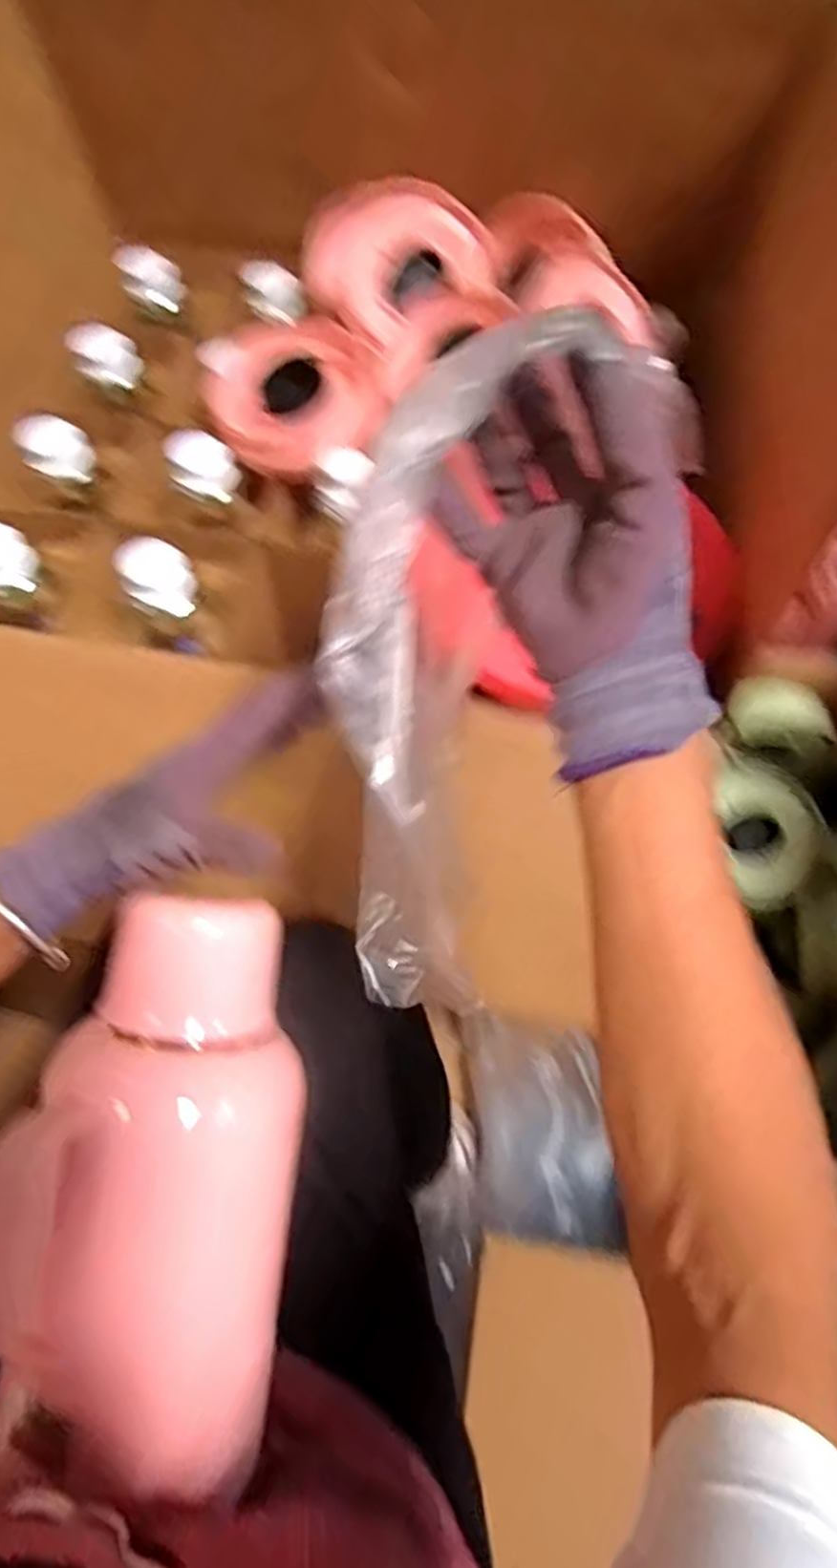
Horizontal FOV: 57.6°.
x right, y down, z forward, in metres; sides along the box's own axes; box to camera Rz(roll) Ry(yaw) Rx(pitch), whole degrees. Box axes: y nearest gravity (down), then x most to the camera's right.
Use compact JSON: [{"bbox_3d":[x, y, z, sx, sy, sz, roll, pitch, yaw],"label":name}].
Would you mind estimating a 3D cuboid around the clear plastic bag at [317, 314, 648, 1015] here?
[{"bbox_3d":[0.009,-0.028,0.345,0.092,0.309,0.042,3,25,1],"label":"clear plastic bag"}]

